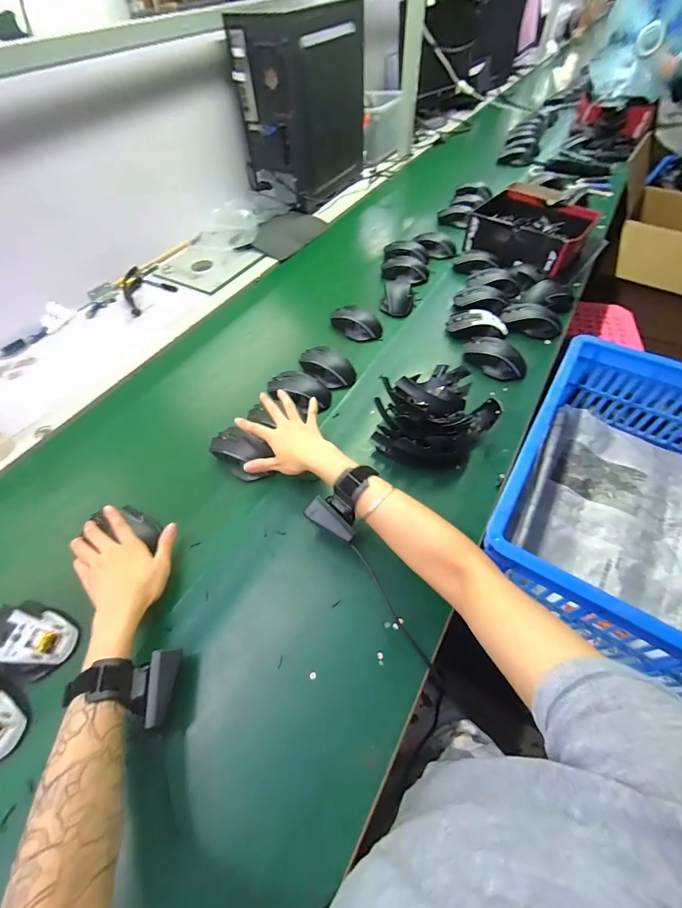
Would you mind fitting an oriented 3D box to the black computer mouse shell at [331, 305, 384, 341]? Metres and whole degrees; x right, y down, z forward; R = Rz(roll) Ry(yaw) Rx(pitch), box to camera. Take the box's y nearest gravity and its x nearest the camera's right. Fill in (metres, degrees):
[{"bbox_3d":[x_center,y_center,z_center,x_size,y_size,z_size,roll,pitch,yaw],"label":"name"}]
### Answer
[{"bbox_3d":[0.036,-0.278,0.763,0.112,0.031,0.067,35,62,24],"label":"black computer mouse shell"}]

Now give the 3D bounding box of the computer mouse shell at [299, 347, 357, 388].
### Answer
[{"bbox_3d":[-0.024,-0.165,0.686,0.112,0.033,0.076,34,62,23],"label":"computer mouse shell"}]

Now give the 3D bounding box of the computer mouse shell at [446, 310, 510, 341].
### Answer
[{"bbox_3d":[0.271,-0.252,0.719,0.116,0.027,0.069,12,55,10],"label":"computer mouse shell"}]

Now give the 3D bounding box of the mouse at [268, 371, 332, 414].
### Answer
[{"bbox_3d":[-0.074,-0.112,0.647,0.108,0.037,0.076,34,61,23],"label":"mouse"}]

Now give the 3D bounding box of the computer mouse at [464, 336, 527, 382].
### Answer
[{"bbox_3d":[0.286,-0.179,0.674,0.071,0.031,0.115,-33,60,-21],"label":"computer mouse"}]

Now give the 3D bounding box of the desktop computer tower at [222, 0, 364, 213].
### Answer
[{"bbox_3d":[-0.105,-0.946,1.023,0.194,0.393,0.371,25,58,18],"label":"desktop computer tower"}]

